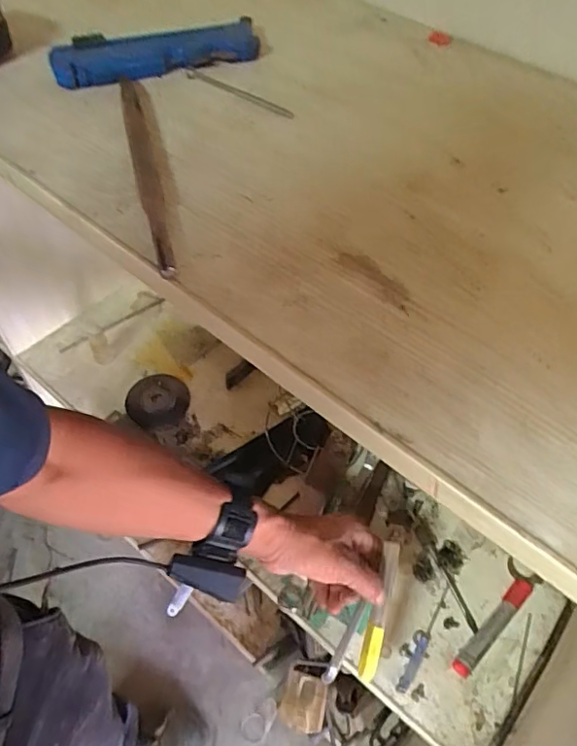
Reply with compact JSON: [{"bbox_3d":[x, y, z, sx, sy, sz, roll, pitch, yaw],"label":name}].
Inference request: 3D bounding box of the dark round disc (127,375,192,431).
[{"bbox_3d":[-0.188,0.038,0.794,0.089,0.015,0.087,1,53,-2],"label":"dark round disc"}]

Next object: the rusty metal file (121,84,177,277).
[{"bbox_3d":[-0.095,-0.137,0.364,0.015,0.009,0.206,-11,55,-11],"label":"rusty metal file"}]

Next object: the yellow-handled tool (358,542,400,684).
[{"bbox_3d":[0.092,0.238,0.551,0.018,0.015,0.131,15,71,8],"label":"yellow-handled tool"}]

